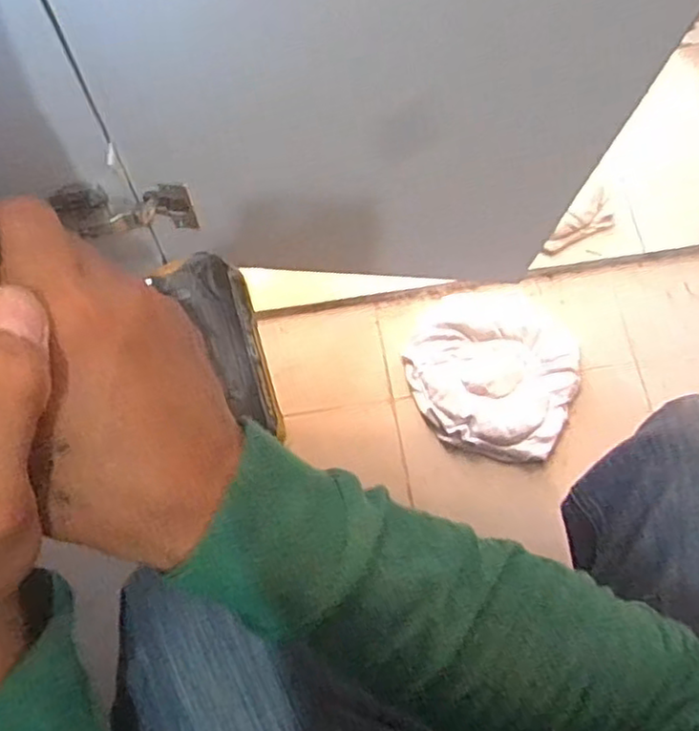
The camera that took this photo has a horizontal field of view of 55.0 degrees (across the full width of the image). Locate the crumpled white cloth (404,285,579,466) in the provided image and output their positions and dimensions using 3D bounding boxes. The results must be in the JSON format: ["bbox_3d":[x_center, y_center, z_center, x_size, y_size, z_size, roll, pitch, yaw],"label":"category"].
[{"bbox_3d":[0.167,0.001,0.792,0.198,0.032,0.206,24,72,5],"label":"crumpled white cloth"}]

